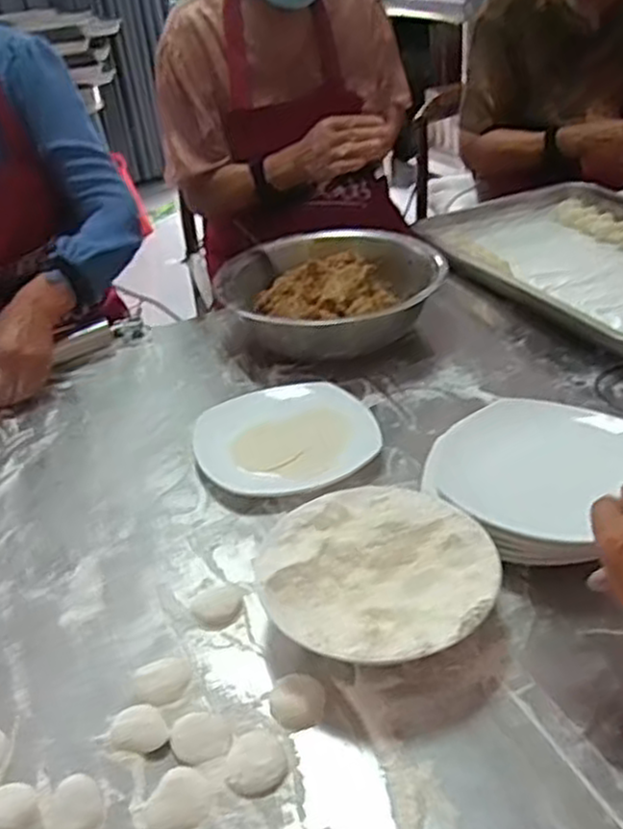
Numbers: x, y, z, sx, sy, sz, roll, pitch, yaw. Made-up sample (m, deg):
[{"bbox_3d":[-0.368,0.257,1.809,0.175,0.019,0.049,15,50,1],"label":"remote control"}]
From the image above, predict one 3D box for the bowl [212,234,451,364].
[{"bbox_3d":[0.032,-0.154,0.973,0.261,0.096,0.219,-13,35,-11],"label":"bowl"}]

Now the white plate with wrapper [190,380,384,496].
[{"bbox_3d":[-0.023,0.024,0.764,0.176,0.036,0.147,-19,36,-20],"label":"white plate with wrapper"}]

